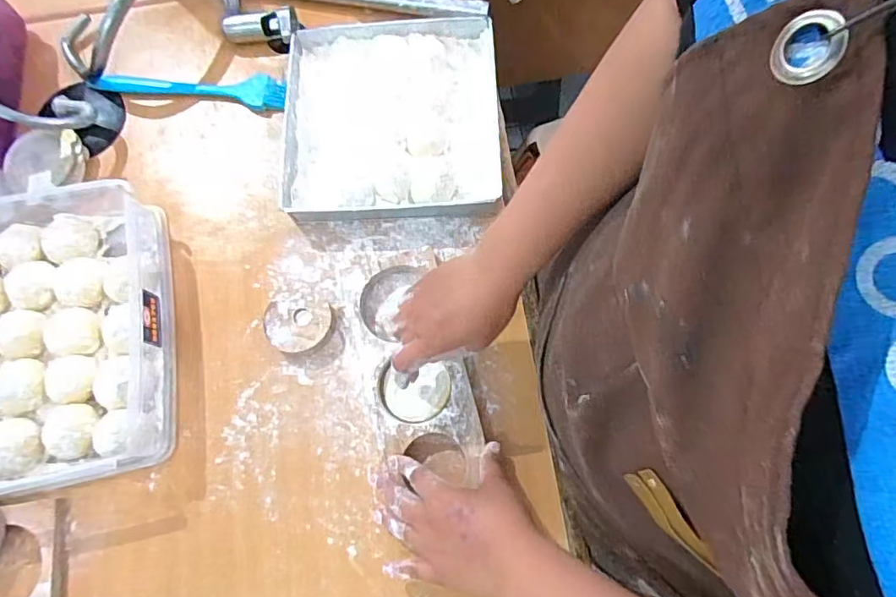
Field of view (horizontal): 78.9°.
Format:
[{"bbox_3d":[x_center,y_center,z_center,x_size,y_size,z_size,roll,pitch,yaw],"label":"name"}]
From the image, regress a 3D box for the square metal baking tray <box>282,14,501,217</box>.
[{"bbox_3d":[-0.060,-0.197,0.598,0.234,0.035,0.234,-5,73,1],"label":"square metal baking tray"}]

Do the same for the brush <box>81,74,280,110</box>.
[{"bbox_3d":[-0.300,-0.248,0.634,0.224,0.017,0.035,7,74,4],"label":"brush"}]

